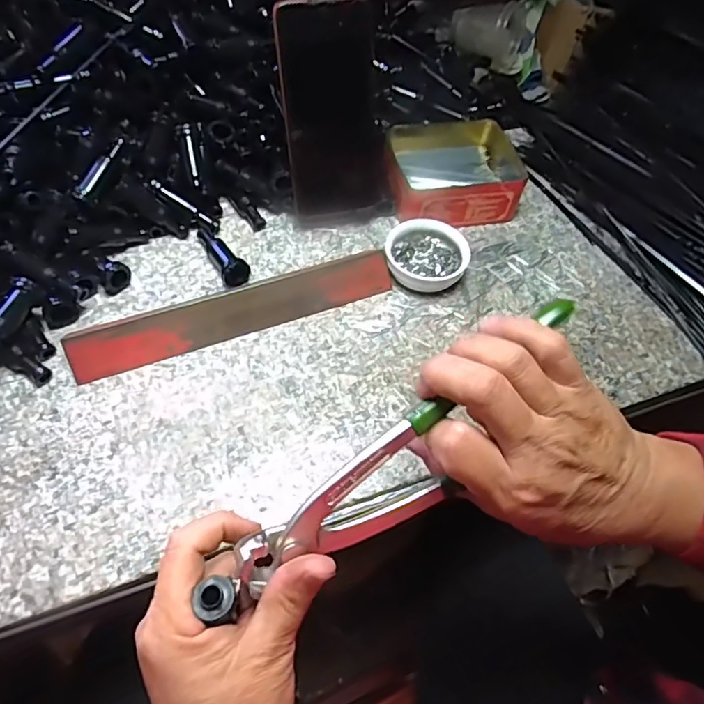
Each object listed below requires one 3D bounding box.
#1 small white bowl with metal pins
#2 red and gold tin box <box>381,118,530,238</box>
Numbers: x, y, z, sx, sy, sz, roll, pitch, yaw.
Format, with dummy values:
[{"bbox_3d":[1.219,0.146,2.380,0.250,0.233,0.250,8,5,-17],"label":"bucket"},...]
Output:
[{"bbox_3d":[0.065,-0.085,0.473,0.071,0.026,0.058,7,56,-1],"label":"small white bowl with metal pins"},{"bbox_3d":[0.095,-0.179,0.524,0.124,0.041,0.114,-11,58,-12],"label":"red and gold tin box"}]

